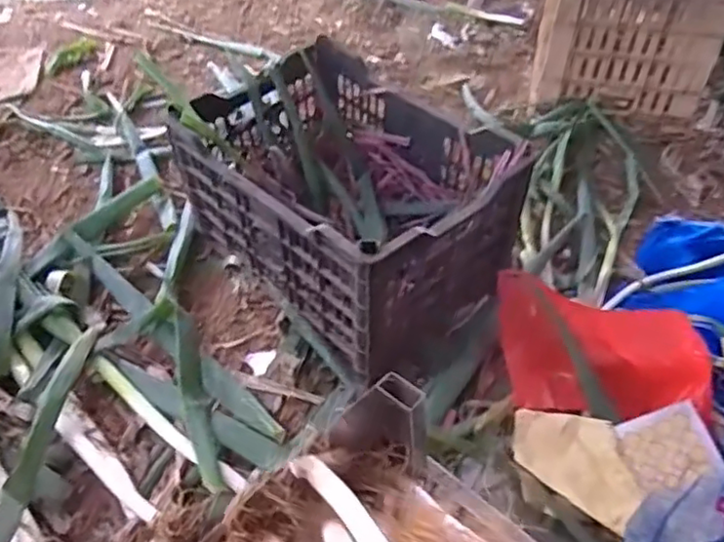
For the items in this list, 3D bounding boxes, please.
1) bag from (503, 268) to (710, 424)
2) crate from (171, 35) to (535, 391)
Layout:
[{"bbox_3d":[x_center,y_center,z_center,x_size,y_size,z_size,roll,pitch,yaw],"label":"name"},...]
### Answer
[{"bbox_3d":[0.323,0.090,0.873,0.267,0.094,0.191,8,48,6],"label":"bag"},{"bbox_3d":[-0.021,-0.109,1.012,0.328,0.259,0.475,-33,56,-28],"label":"crate"}]

